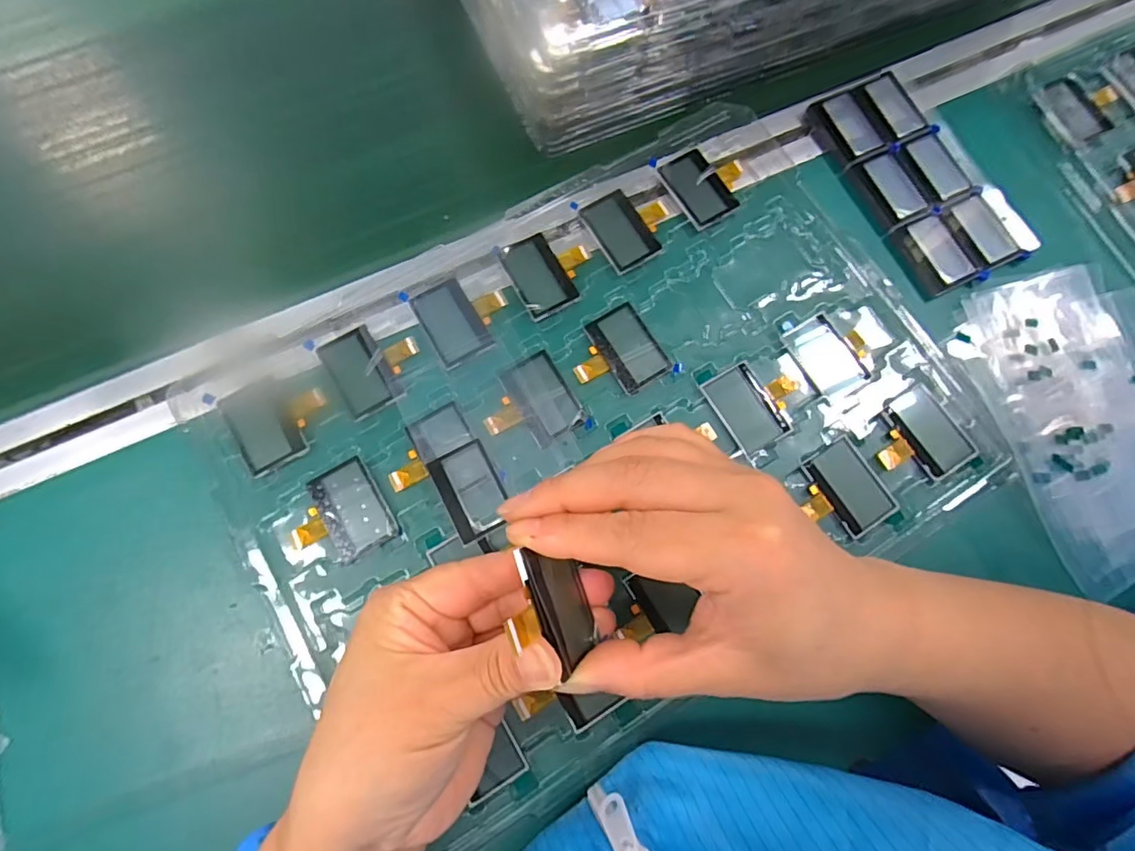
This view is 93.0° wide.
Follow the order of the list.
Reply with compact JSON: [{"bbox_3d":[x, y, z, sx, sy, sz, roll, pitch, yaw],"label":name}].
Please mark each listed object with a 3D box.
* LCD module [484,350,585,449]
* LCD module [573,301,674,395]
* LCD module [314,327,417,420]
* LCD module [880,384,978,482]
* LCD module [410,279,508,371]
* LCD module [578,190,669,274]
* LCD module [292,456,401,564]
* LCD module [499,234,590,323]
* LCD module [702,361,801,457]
[{"bbox_3d":[-0.021,-0.011,0.285,0.047,0.004,0.045,-30,78,-9],"label":"LCD module"},{"bbox_3d":[0.027,-0.039,0.295,0.048,0.004,0.046,-31,78,-9],"label":"LCD module"},{"bbox_3d":[-0.103,-0.034,0.288,0.046,0.004,0.046,-31,78,-9],"label":"LCD module"},{"bbox_3d":[0.189,0.007,0.288,0.047,0.004,0.046,-31,78,-9],"label":"LCD module"},{"bbox_3d":[-0.056,-0.061,0.297,0.046,0.004,0.046,-27,78,-8],"label":"LCD module"},{"bbox_3d":[0.037,-0.118,0.313,0.046,0.004,0.045,-31,78,-9],"label":"LCD module"},{"bbox_3d":[-0.115,0.046,0.271,0.045,0.004,0.046,-31,78,-9],"label":"LCD module"},{"bbox_3d":[-0.009,-0.089,0.304,0.045,0.004,0.046,-25,77,-7],"label":"LCD module"},{"bbox_3d":[0.104,-0.014,0.293,0.046,0.004,0.045,-29,78,-8],"label":"LCD module"}]

